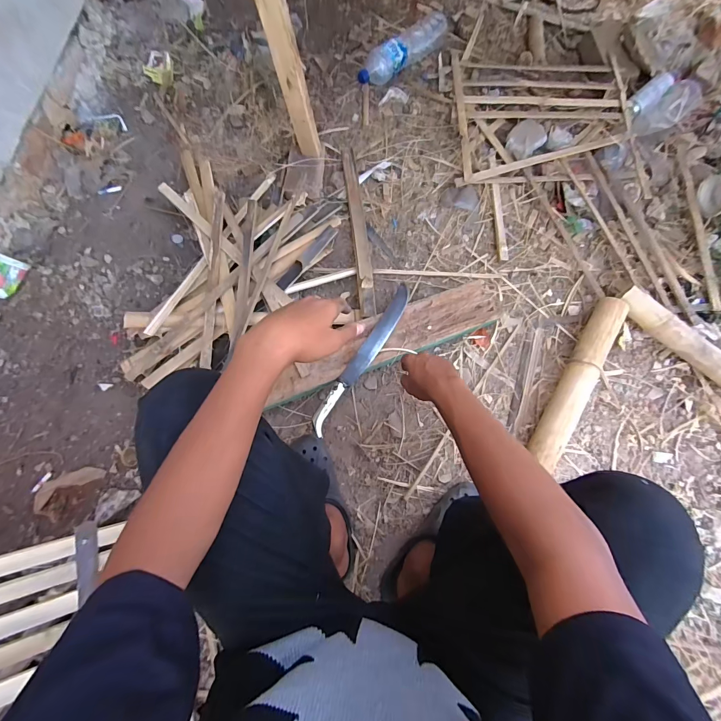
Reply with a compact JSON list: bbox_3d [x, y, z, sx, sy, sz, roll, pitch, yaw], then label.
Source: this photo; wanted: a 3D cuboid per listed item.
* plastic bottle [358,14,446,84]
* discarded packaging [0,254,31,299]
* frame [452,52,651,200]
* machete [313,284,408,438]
[{"bbox_3d":[0.135,-0.923,1.025,0.319,0.086,0.079,-37,79,-11],"label":"plastic bottle"},{"bbox_3d":[-0.831,-0.194,0.798,0.053,0.062,0.103,27,76,5],"label":"discarded packaging"},{"bbox_3d":[0.539,-0.715,1.000,0.514,0.064,0.492,1,73,2],"label":"frame"},{"bbox_3d":[0.009,-0.009,0.766,0.042,0.030,0.388,31,78,7],"label":"machete"}]

